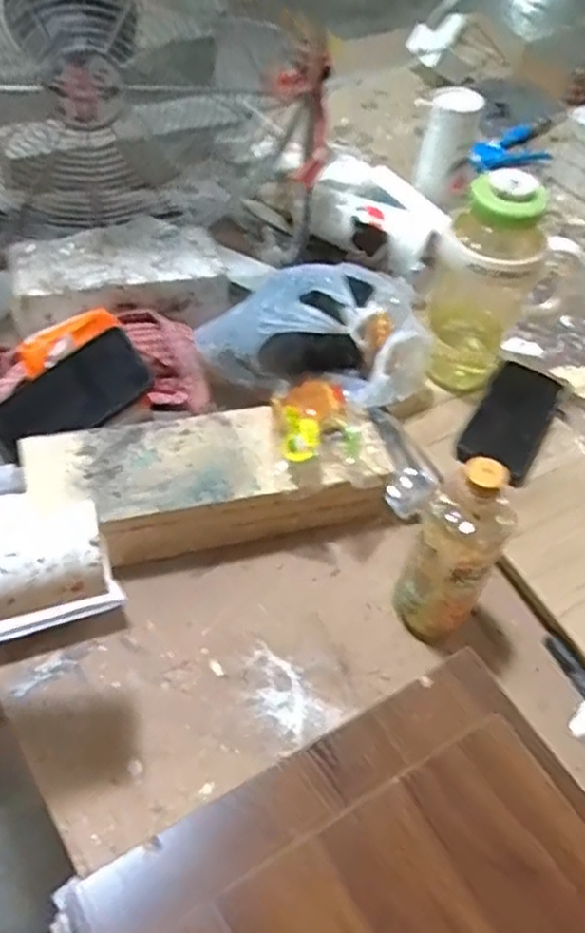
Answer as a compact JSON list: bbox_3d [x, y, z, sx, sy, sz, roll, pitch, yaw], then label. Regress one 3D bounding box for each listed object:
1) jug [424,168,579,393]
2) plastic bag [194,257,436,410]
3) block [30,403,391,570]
[{"bbox_3d":[0.212,-0.182,0.780,0.132,0.246,0.104,22,54,11],"label":"jug"},{"bbox_3d":[0.025,-0.136,0.783,0.235,0.118,0.192,-11,55,-12],"label":"plastic bag"},{"bbox_3d":[-0.075,0.013,0.708,0.334,0.090,0.112,-12,55,-13],"label":"block"}]

